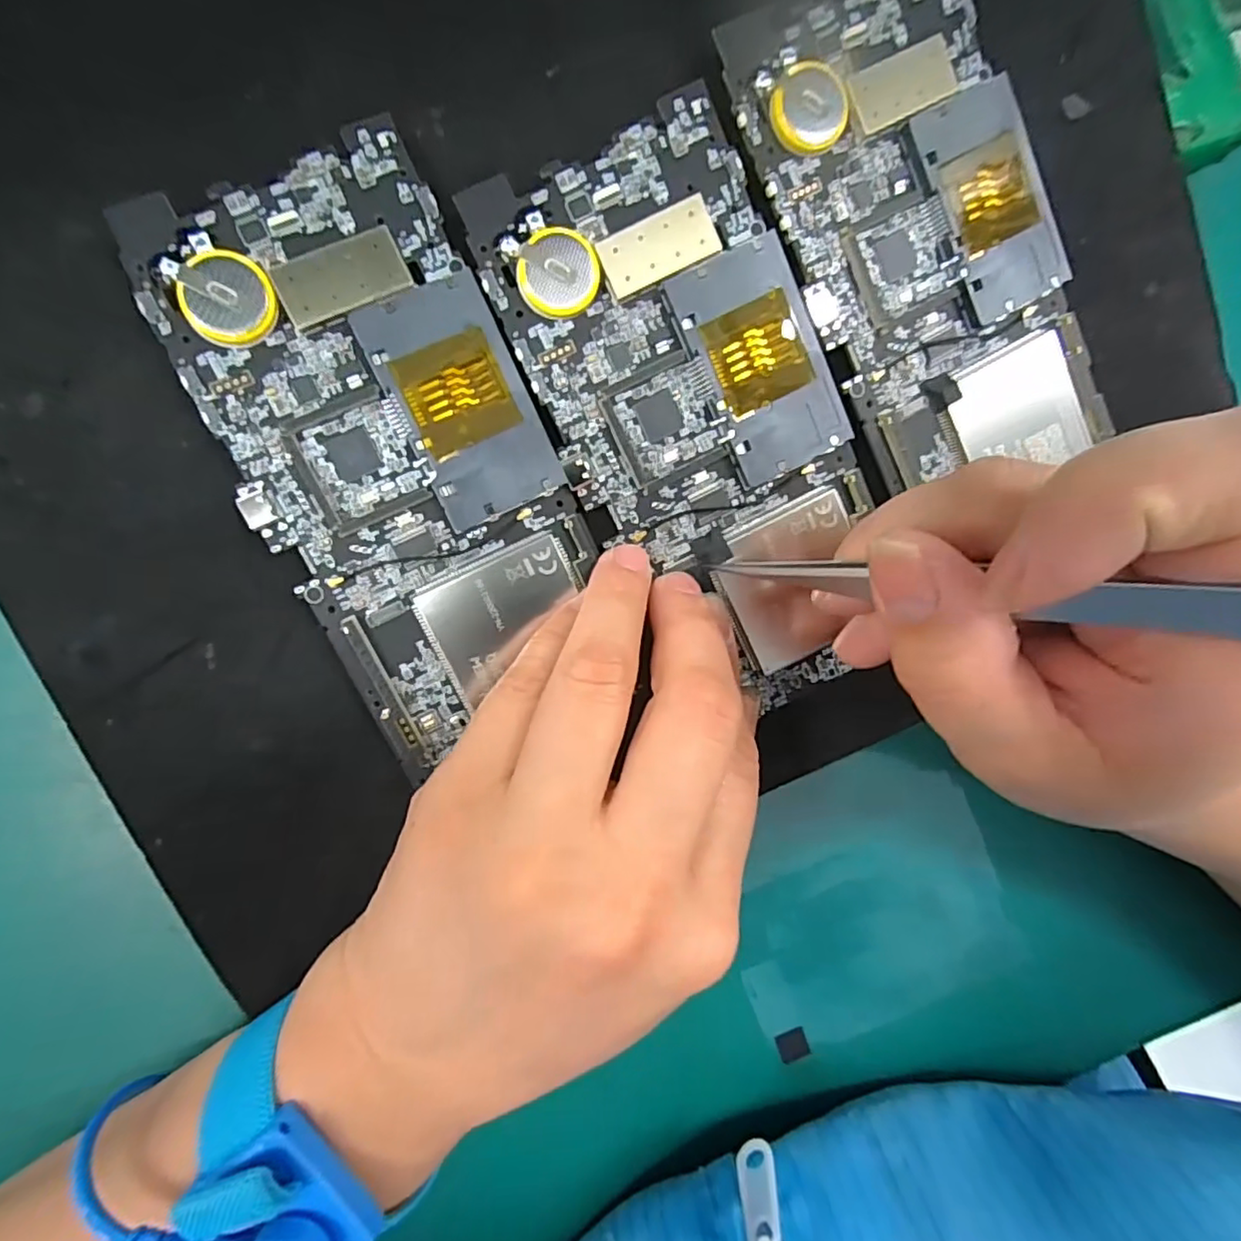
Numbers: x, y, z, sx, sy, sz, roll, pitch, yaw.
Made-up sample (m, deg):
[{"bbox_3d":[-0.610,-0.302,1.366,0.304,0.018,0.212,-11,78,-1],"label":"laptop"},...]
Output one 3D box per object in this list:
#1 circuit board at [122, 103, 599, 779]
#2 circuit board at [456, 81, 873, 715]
[{"bbox_3d":[-0.056,-0.041,0.156,0.072,0.005,0.135,-27,102,-7],"label":"circuit board"},{"bbox_3d":[0.023,-0.050,0.166,0.071,0.005,0.150,-25,102,1],"label":"circuit board"}]

